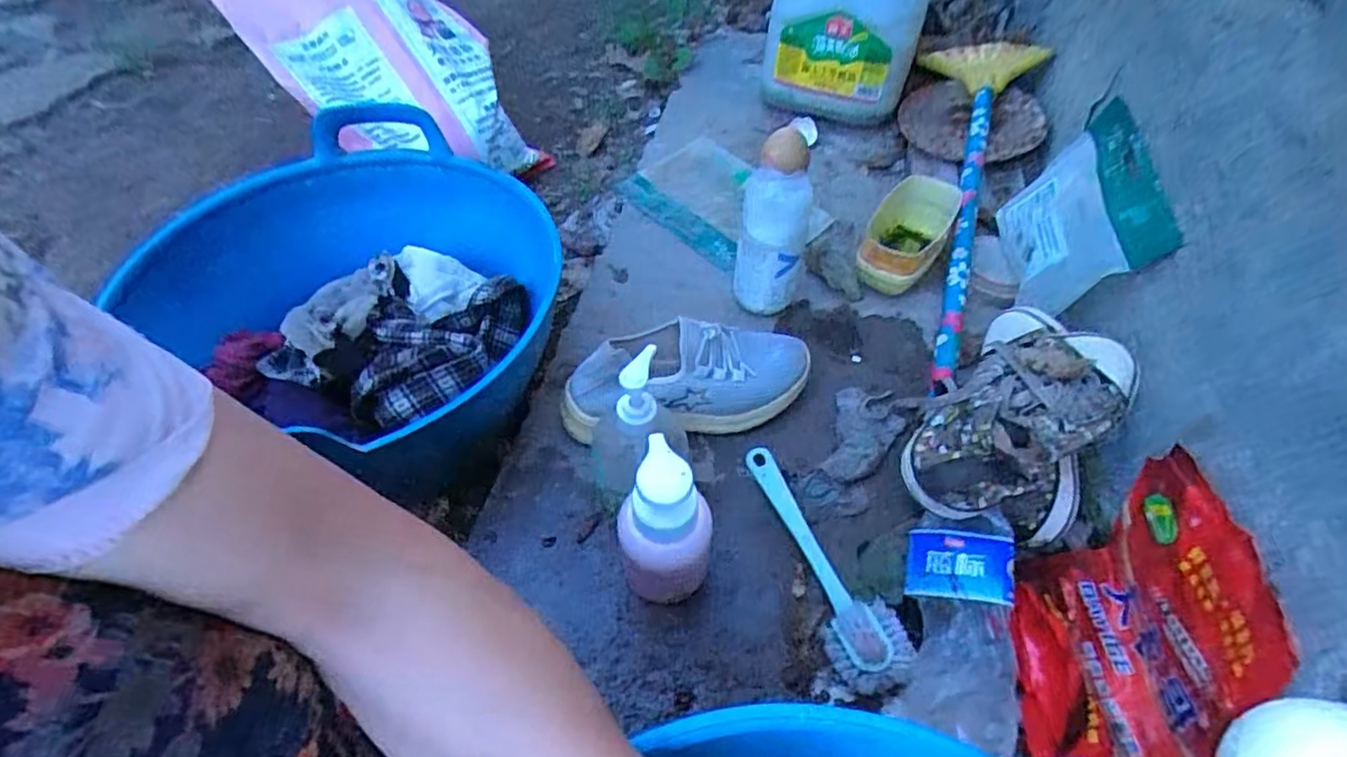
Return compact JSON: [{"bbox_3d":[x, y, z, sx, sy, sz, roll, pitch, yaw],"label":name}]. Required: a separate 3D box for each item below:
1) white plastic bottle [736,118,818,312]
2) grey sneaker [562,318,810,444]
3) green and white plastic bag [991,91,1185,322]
[{"bbox_3d":[0.097,-0.151,0.626,0.062,0.202,0.052,9,53,4],"label":"white plastic bottle"},{"bbox_3d":[0.014,0.002,0.595,0.230,0.080,0.091,-16,56,-14],"label":"grey sneaker"},{"bbox_3d":[0.406,-0.170,0.663,0.032,0.151,0.221,29,51,-16],"label":"green and white plastic bag"}]

